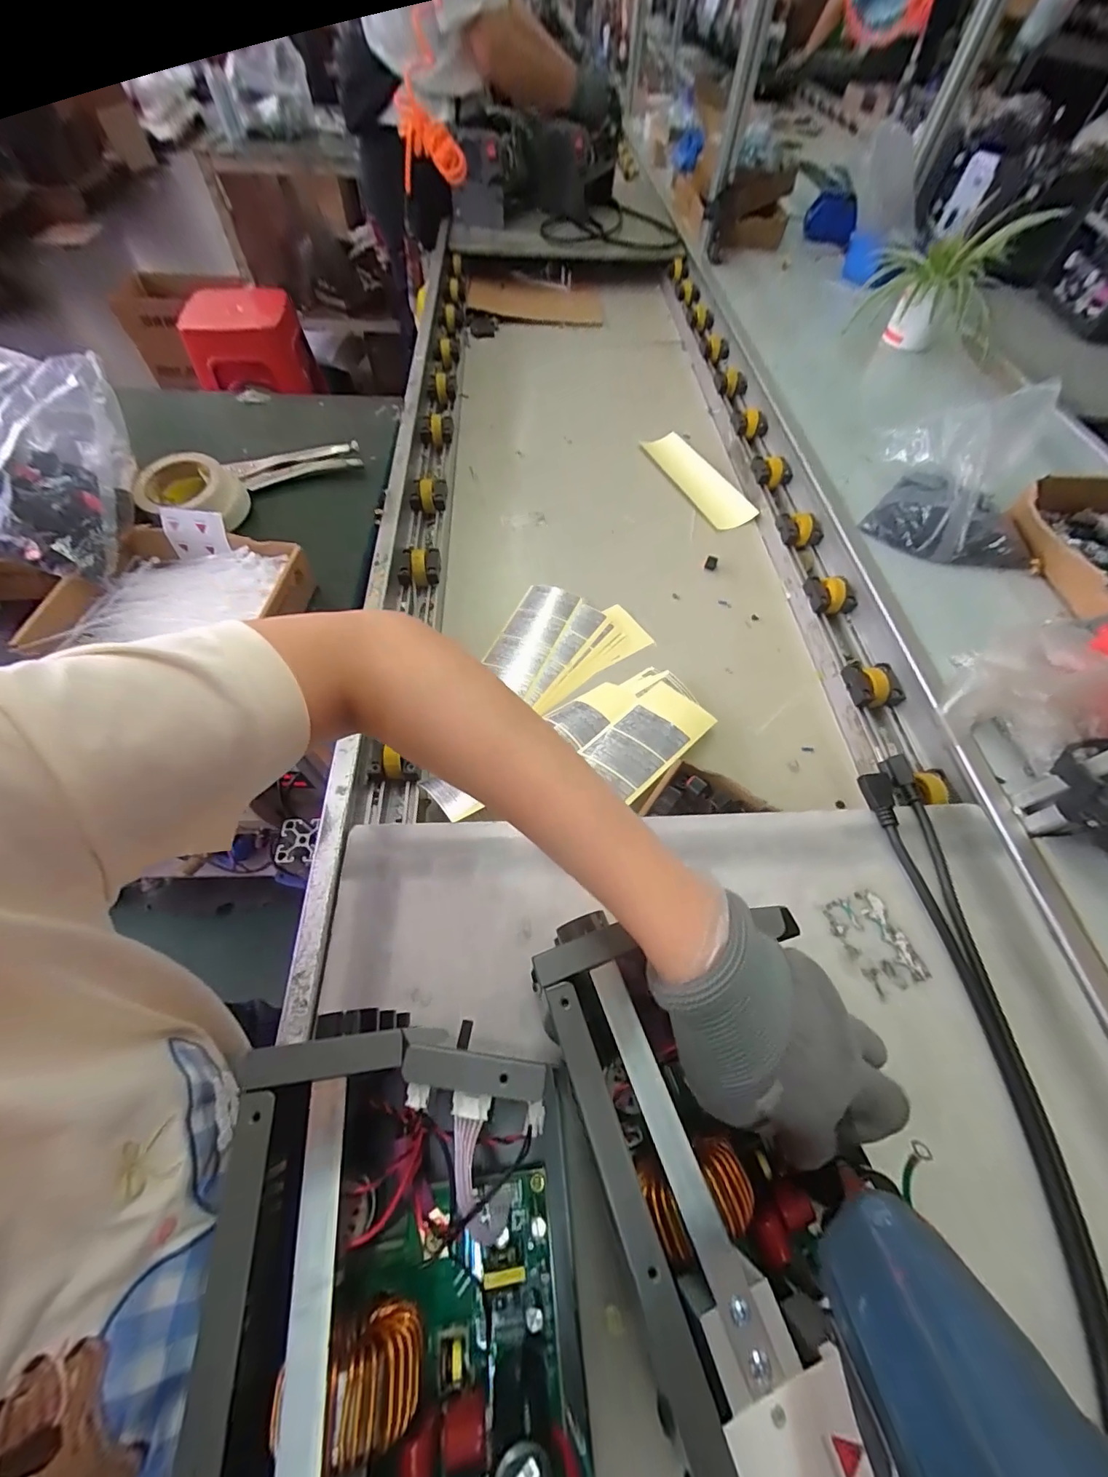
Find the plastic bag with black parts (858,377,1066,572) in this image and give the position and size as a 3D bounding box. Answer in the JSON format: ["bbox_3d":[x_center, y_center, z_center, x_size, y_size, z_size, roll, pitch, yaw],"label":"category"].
[{"bbox_3d":[0.553,-0.357,0.642,0.203,0.108,0.243,21,61,10],"label":"plastic bag with black parts"}]

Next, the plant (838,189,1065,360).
[{"bbox_3d":[0.728,-0.857,0.900,0.241,0.176,0.188,26,62,12],"label":"plant"}]

